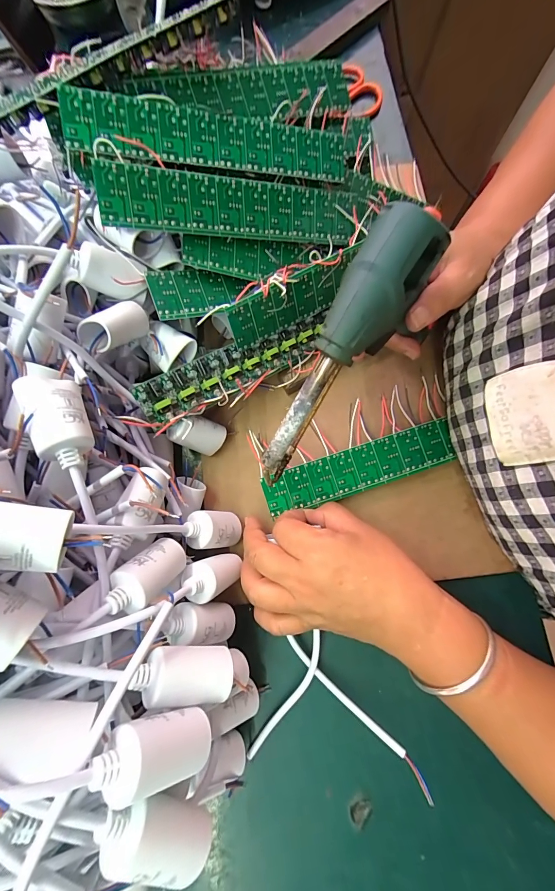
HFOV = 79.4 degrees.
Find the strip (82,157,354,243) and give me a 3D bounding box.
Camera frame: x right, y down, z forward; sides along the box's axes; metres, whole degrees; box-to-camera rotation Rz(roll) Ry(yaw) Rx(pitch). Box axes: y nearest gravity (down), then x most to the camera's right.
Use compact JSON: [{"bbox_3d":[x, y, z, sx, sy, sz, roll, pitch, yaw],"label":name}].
[{"bbox_3d":[-0.030,-0.185,0.257,0.194,0.006,0.040,-8,109,-19],"label":"strip"}]

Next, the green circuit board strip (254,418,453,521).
[{"bbox_3d":[0.071,0.019,0.290,0.168,0.005,0.038,-18,78,-2],"label":"green circuit board strip"}]

